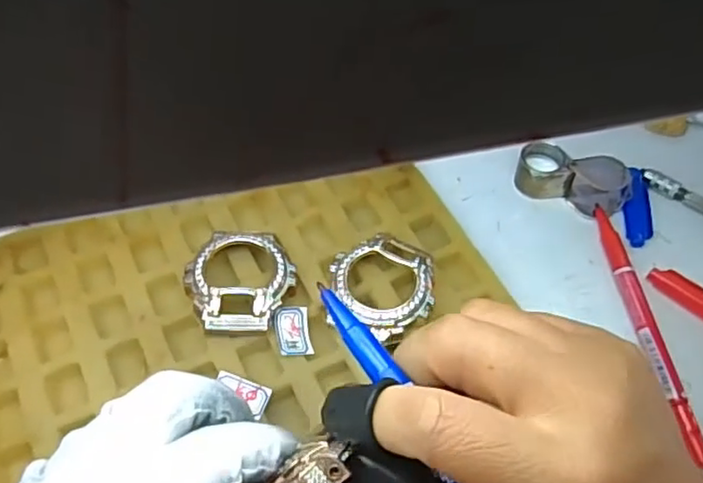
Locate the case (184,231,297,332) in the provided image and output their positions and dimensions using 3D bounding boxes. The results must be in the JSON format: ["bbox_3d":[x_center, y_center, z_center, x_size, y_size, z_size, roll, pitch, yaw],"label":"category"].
[{"bbox_3d":[-0.050,0.018,0.286,0.048,0.017,0.050,-2,57,-3],"label":"case"}]

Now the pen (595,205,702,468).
[{"bbox_3d":[0.139,0.038,0.298,0.011,0.009,0.130,-6,57,-6],"label":"pen"}]

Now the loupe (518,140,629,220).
[{"bbox_3d":[0.120,-0.034,0.335,0.060,0.026,0.022,17,58,9],"label":"loupe"}]

